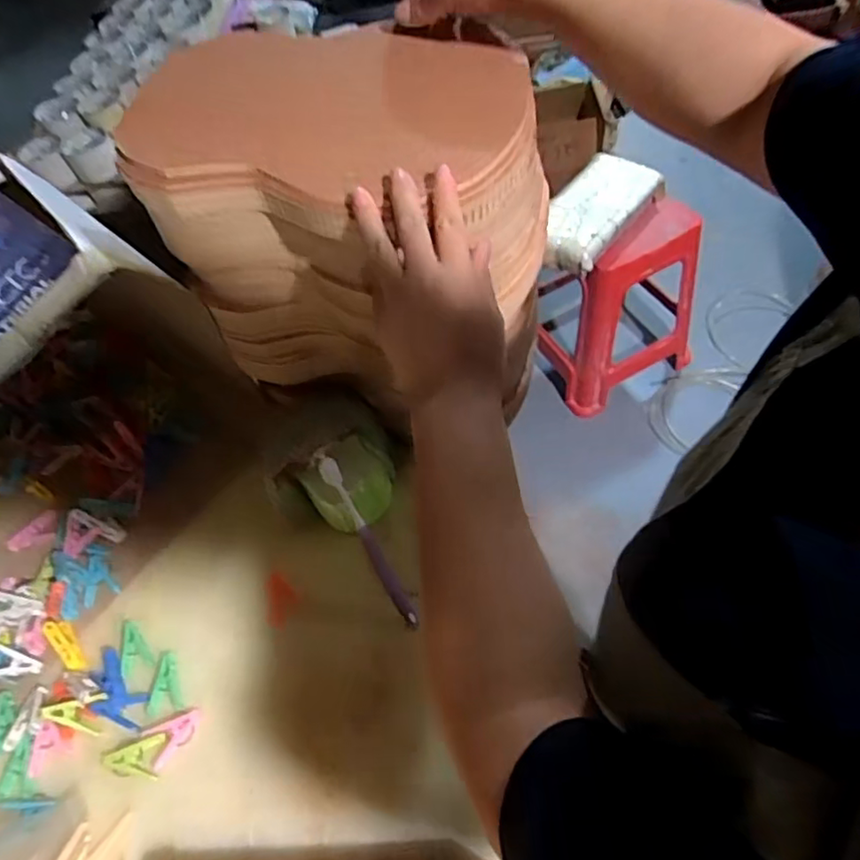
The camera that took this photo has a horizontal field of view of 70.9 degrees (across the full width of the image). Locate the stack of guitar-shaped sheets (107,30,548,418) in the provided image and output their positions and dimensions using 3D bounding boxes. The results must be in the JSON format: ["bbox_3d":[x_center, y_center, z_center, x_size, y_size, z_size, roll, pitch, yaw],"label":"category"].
[{"bbox_3d":[-0.060,-0.196,0.550,0.311,0.215,0.236,12,58,13],"label":"stack of guitar-shaped sheets"}]

